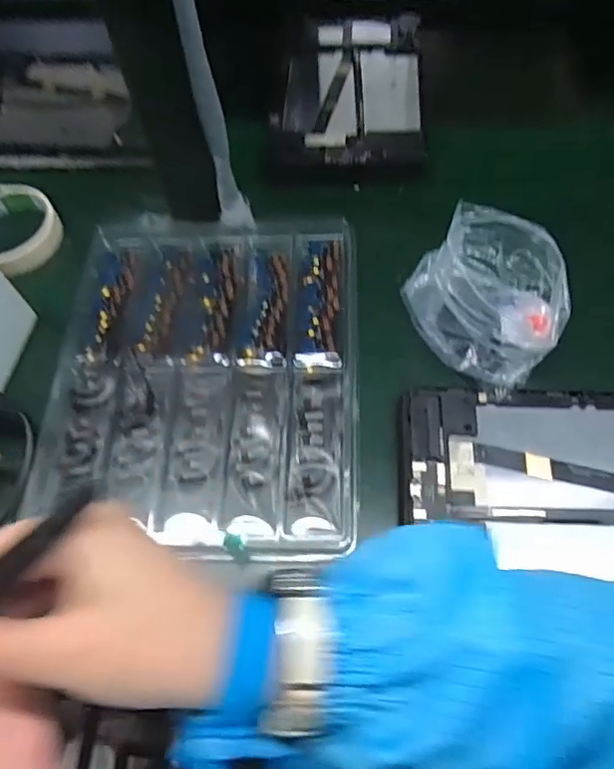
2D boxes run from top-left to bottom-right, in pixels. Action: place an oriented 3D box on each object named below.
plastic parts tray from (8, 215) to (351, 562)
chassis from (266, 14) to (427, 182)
[{"bbox_3d":[-0.075,-0.014,0.429,0.218,0.017,0.279,0,61,4],"label":"plastic parts tray"},{"bbox_3d":[0.044,-0.299,0.575,0.144,0.012,0.250,2,61,5],"label":"chassis"}]

